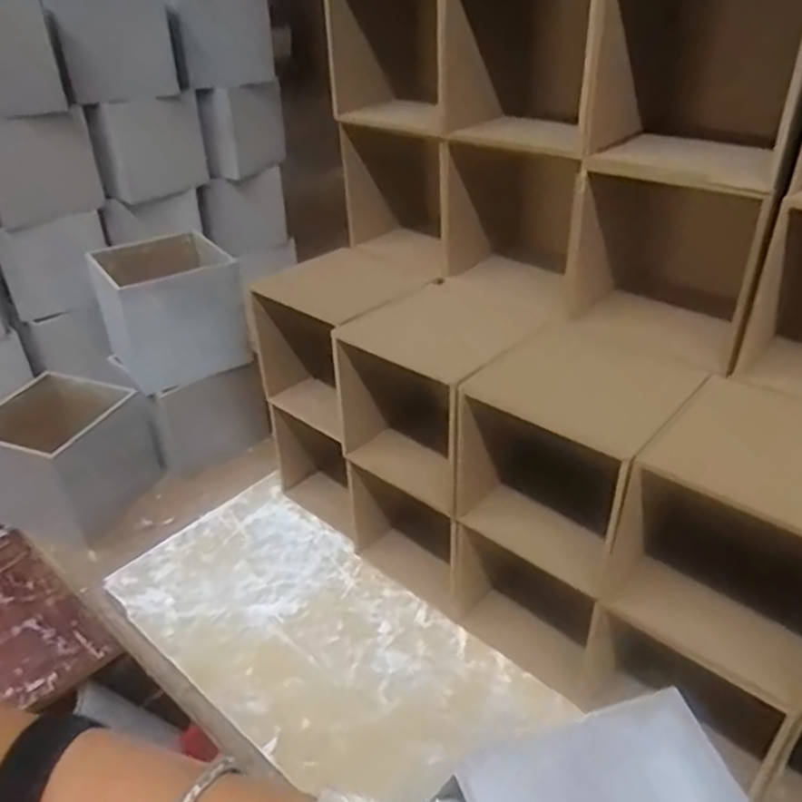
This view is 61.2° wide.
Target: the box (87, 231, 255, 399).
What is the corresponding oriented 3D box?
[{"bbox_3d":[-0.231,-0.089,0.685,0.121,0.118,0.122,-21,38,-28],"label":"box"}]

